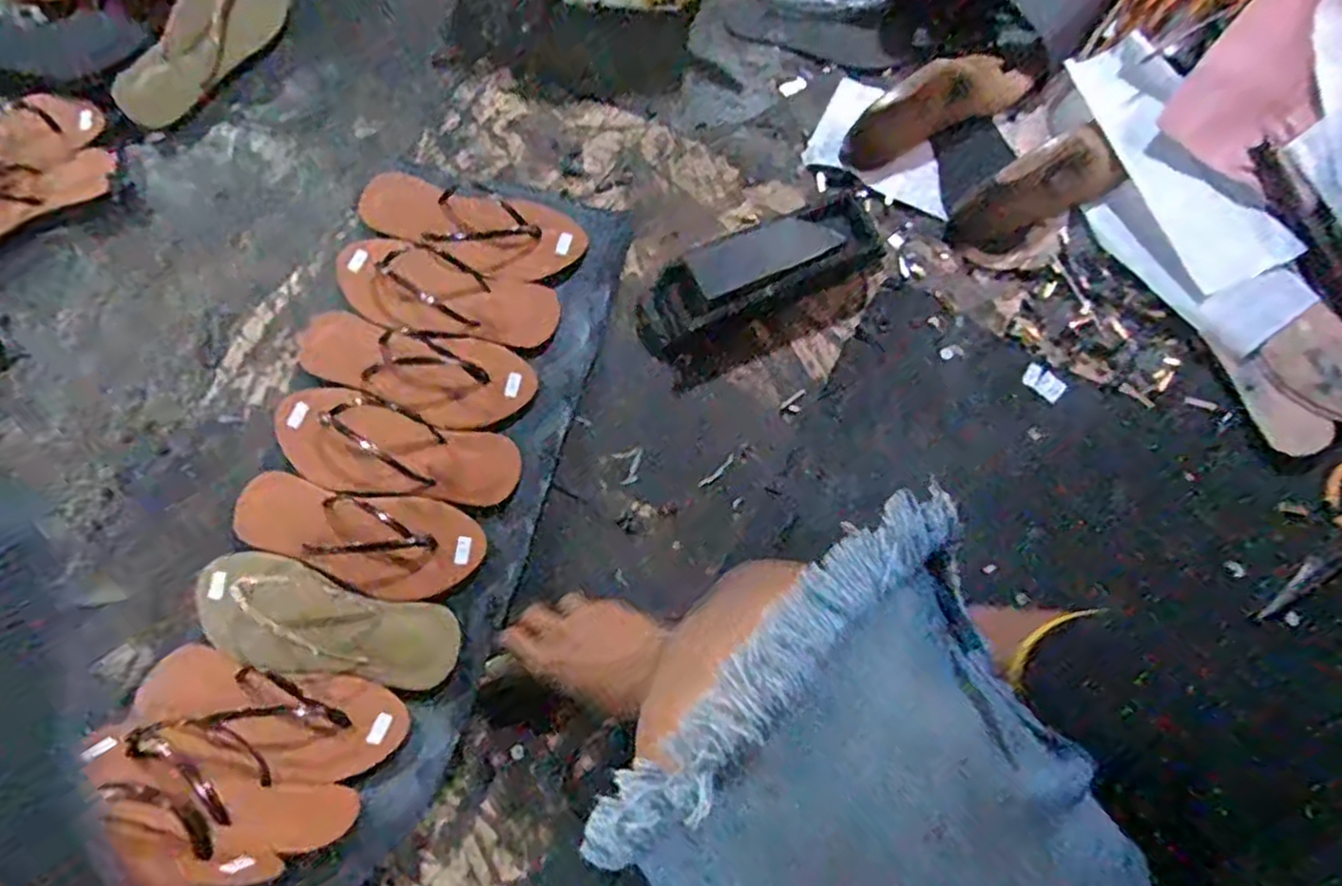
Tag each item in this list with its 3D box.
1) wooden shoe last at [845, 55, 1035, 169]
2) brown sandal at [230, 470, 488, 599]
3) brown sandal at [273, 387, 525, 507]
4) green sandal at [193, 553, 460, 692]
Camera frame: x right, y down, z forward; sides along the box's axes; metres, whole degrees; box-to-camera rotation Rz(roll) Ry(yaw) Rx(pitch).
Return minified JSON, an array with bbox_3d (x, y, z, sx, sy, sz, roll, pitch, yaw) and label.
[{"bbox_3d":[0.284,-0.363,0.792,0.213,0.066,0.056,-25,76,-7],"label":"wooden shoe last"},{"bbox_3d":[-0.293,0.082,0.666,0.234,0.029,0.087,12,75,3],"label":"brown sandal"},{"bbox_3d":[-0.266,0.006,0.692,0.238,0.030,0.091,17,75,4],"label":"brown sandal"},{"bbox_3d":[-0.311,0.160,0.646,0.239,0.041,0.094,16,75,4],"label":"green sandal"}]

